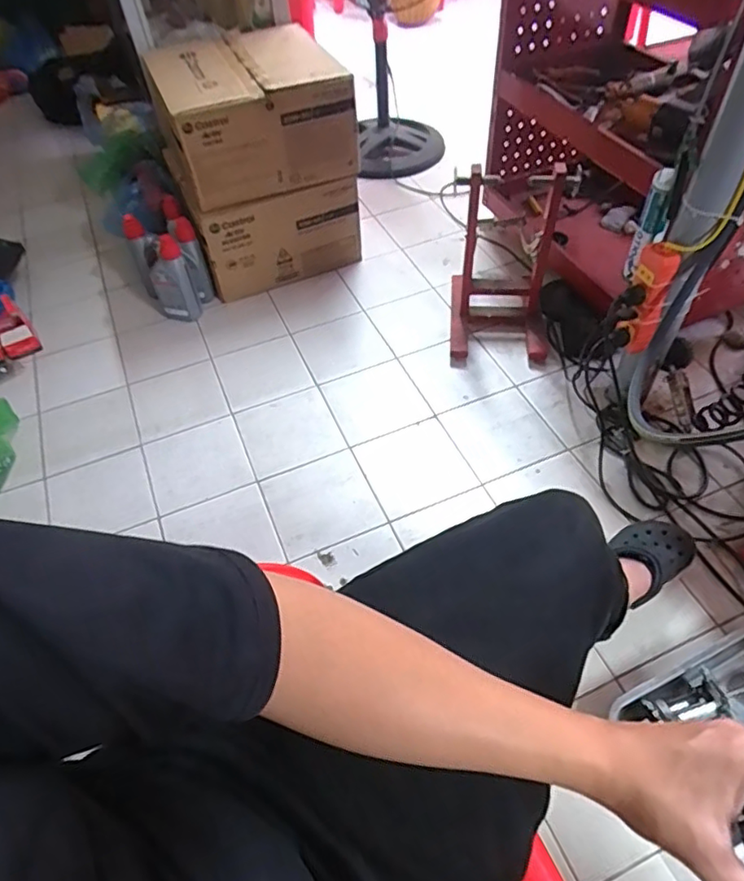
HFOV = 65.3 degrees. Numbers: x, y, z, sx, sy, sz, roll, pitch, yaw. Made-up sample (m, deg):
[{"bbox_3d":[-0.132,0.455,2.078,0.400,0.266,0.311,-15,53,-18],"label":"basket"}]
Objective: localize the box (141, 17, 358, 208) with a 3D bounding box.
[{"bbox_3d":[-0.280,-0.795,1.416,0.400,0.243,0.465,-20,53,-12],"label":"box"}]

